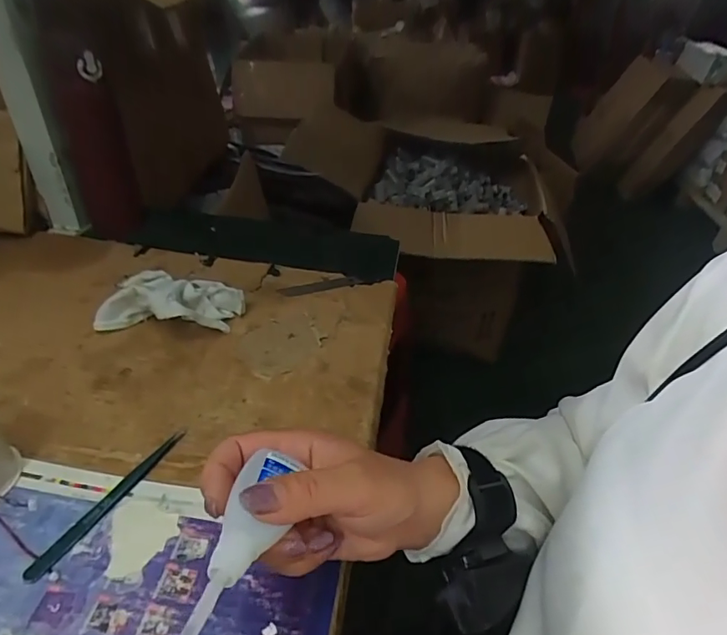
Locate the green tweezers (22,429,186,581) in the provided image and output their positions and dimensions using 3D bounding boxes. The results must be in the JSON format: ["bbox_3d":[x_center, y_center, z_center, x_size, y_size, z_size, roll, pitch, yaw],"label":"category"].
[{"bbox_3d":[-0.172,0.124,0.338,0.012,0.004,0.127,22,40,18],"label":"green tweezers"}]

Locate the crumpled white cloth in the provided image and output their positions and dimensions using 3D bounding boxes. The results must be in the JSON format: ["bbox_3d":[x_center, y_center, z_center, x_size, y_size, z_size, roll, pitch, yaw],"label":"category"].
[{"bbox_3d":[-0.187,-0.020,0.481,0.131,0.045,0.085,5,38,-3],"label":"crumpled white cloth"}]

